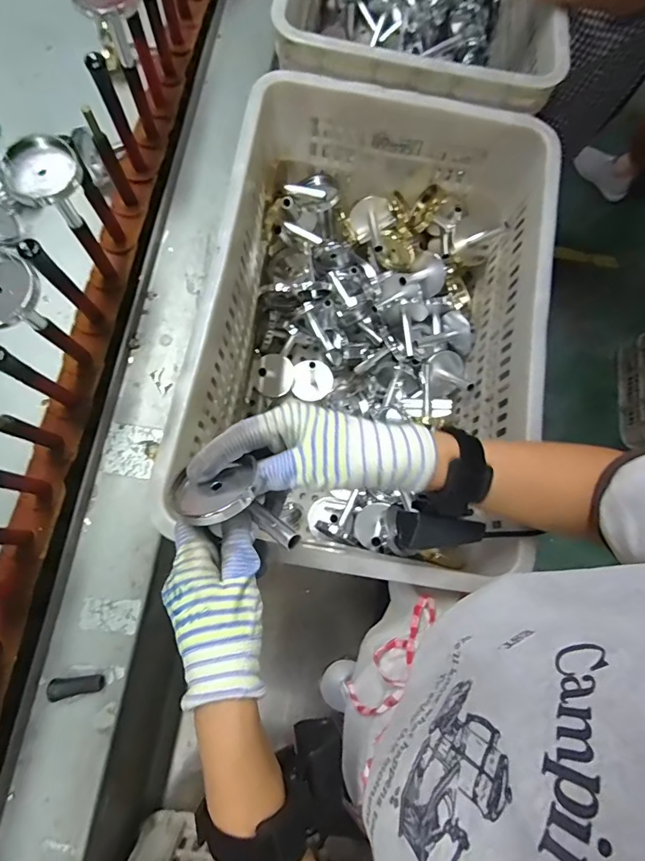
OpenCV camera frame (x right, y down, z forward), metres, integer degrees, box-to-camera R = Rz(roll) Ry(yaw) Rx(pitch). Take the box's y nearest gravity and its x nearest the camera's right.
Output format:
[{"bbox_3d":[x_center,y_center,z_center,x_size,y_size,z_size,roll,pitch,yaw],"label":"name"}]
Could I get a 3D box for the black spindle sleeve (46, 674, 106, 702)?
[{"bbox_3d":[-0.256,0.265,0.480,0.053,0.021,0.020,-10,78,-3],"label":"black spindle sleeve"}]

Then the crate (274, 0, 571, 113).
[{"bbox_3d":[0.142,-0.670,0.724,0.354,0.264,0.548,7,77,1],"label":"crate"}]

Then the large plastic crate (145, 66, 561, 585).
[{"bbox_3d":[0.061,-0.149,0.615,0.353,0.276,0.548,10,77,1],"label":"large plastic crate"}]

